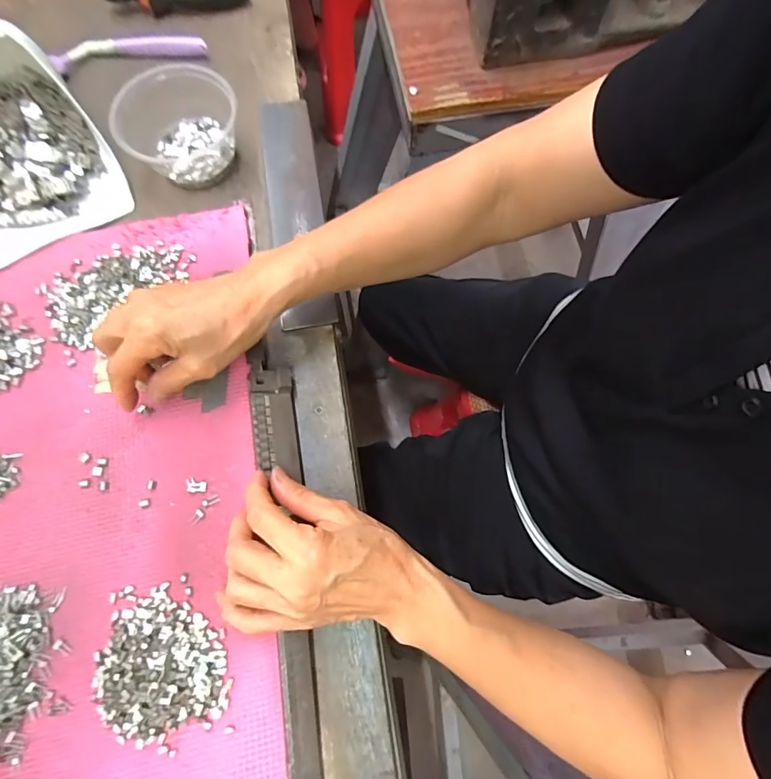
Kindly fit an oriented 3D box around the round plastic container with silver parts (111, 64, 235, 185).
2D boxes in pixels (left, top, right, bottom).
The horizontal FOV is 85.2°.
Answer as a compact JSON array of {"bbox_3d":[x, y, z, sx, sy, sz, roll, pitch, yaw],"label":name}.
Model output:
[{"bbox_3d":[-0.190,-0.247,0.390,0.096,0.052,0.092,0,74,1],"label":"round plastic container with silver parts"}]

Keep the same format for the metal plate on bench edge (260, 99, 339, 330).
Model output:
[{"bbox_3d":[-0.085,-0.173,0.396,0.050,0.014,0.244,-9,74,-2],"label":"metal plate on bench edge"}]

